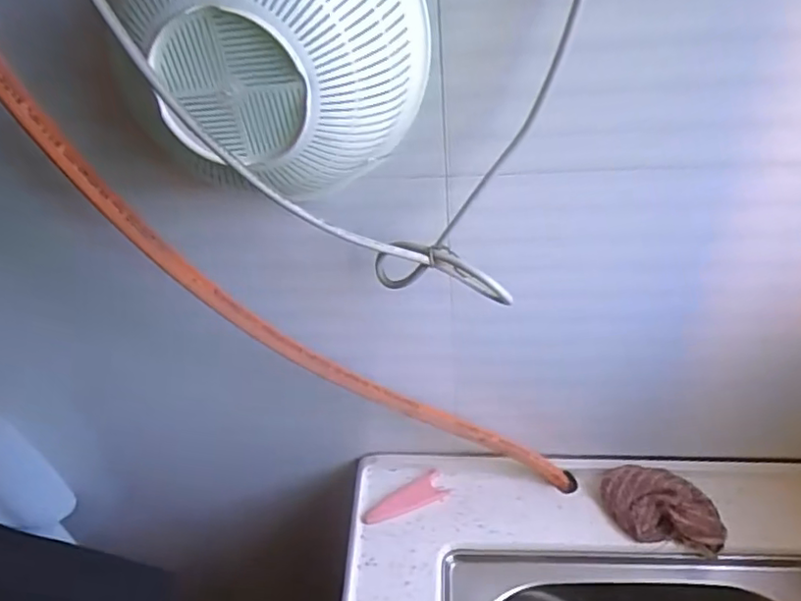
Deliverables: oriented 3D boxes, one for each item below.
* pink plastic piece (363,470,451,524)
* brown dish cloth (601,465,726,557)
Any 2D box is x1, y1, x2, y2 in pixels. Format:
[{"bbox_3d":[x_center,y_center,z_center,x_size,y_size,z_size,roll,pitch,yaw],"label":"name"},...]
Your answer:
[{"bbox_3d":[0.005,0.222,0.679,0.096,0.007,0.033,-21,42,-17],"label":"pink plastic piece"},{"bbox_3d":[0.270,0.213,0.632,0.115,0.042,0.057,8,42,16],"label":"brown dish cloth"}]

